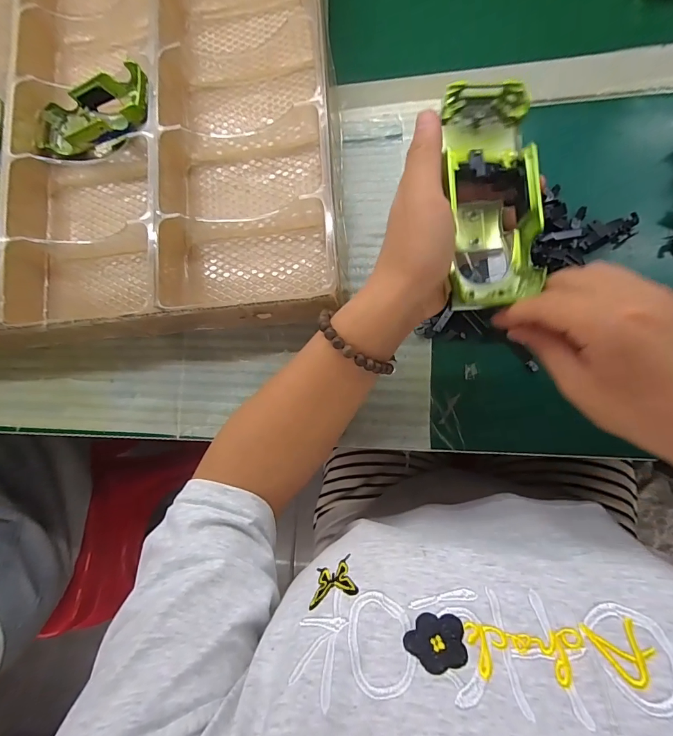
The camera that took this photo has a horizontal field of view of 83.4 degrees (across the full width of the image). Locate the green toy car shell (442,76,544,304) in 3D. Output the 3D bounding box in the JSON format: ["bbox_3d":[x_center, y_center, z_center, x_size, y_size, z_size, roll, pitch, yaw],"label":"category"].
[{"bbox_3d":[0.096,-0.106,0.238,0.051,0.033,0.131,-6,91,7],"label":"green toy car shell"}]

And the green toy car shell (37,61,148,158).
[{"bbox_3d":[-0.229,-0.243,0.369,0.134,0.035,0.058,1,84,23],"label":"green toy car shell"}]

